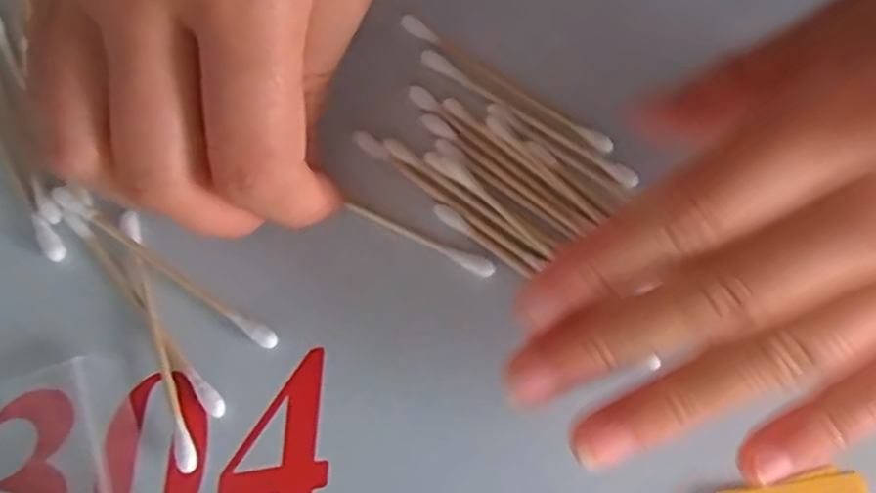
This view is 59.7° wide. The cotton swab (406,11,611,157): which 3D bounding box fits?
[{"bbox_3d":[0.019,-0.047,0.221,0.071,0.004,0.005,33,75,8],"label":"cotton swab"}]

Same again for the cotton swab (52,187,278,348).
[{"bbox_3d":[-0.072,0.005,0.199,0.071,0.005,0.004,33,75,8],"label":"cotton swab"}]

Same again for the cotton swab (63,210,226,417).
[{"bbox_3d":[-0.077,0.016,0.197,0.005,0.004,0.068,-39,78,-12],"label":"cotton swab"}]

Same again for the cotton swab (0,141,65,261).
[{"bbox_3d":[-0.119,-0.026,0.209,0.006,0.004,0.071,-30,76,-10],"label":"cotton swab"}]

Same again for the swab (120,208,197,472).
[{"bbox_3d":[-0.072,0.023,0.195,0.005,0.004,0.070,-18,74,-7],"label":"swab"}]

